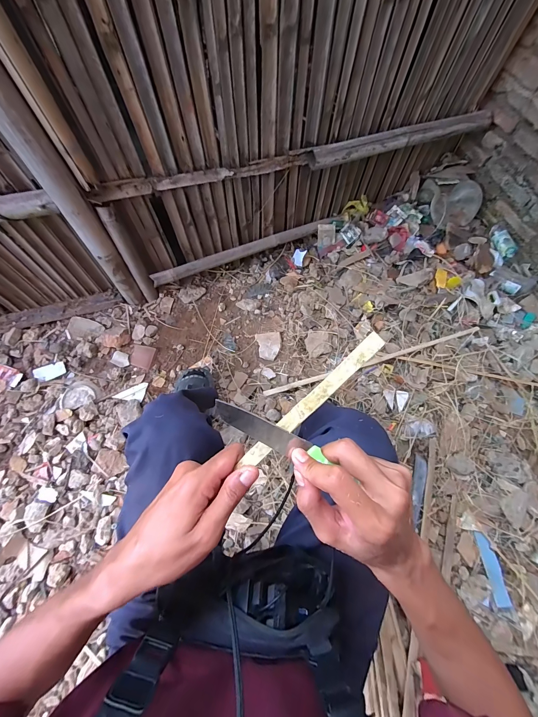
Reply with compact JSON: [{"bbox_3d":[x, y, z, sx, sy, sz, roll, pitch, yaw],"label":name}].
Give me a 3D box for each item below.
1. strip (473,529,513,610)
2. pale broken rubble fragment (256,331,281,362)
[{"bbox_3d":[0.636,0.597,0.822,0.046,0.013,0.179,-3,69,-2],"label":"strip"},{"bbox_3d":[0.003,-0.045,1.080,0.089,0.019,0.108,-9,69,-5],"label":"pale broken rubble fragment"}]

